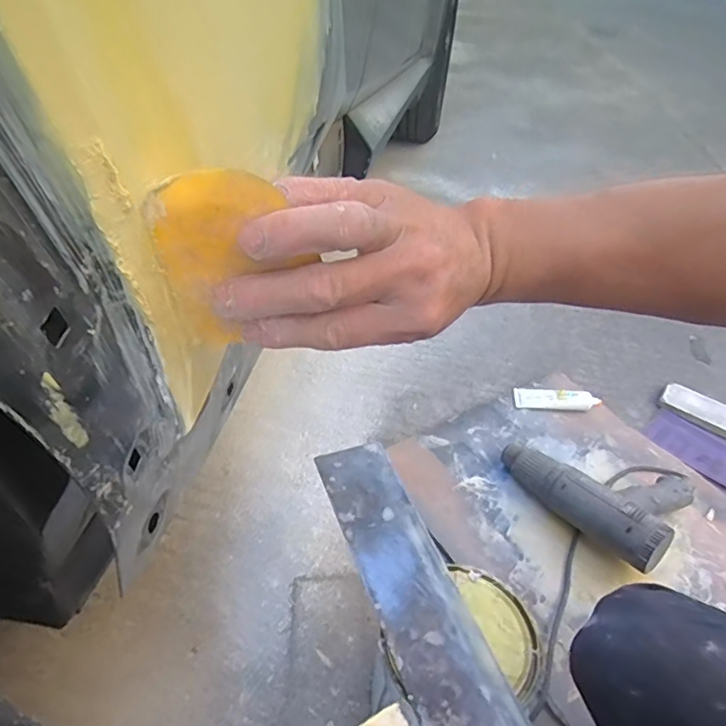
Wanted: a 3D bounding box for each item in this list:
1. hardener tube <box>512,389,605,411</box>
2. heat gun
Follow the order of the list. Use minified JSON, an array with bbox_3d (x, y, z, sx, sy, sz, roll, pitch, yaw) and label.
[{"bbox_3d":[0.354,0.068,0.969,0.150,0.033,0.034,6,40,2],"label":"hardener tube"},{"bbox_3d":[0.345,0.171,0.800,0.183,0.092,0.249,-29,50,-33],"label":"heat gun"}]

